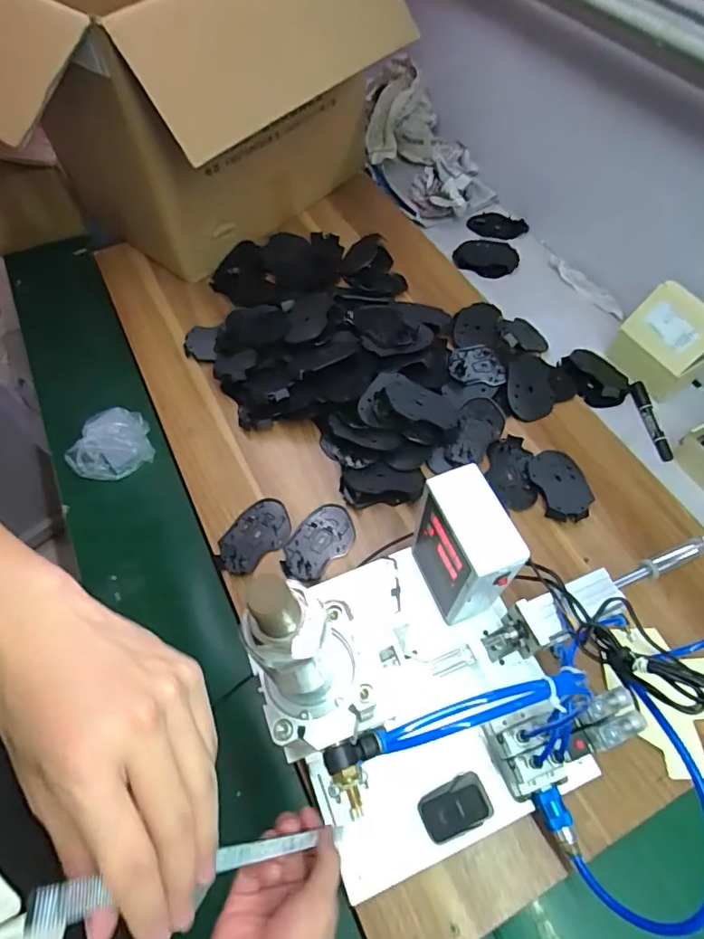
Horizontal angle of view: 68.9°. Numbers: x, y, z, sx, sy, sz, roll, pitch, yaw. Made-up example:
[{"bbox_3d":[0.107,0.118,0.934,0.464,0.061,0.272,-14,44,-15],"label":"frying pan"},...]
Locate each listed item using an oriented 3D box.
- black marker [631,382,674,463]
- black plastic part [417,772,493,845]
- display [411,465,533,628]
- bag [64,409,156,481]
[{"bbox_3d":[0.468,-0.075,0.804,0.022,0.014,0.144,-4,60,1],"label":"black marker"},{"bbox_3d":[0.103,0.330,0.498,0.069,0.035,0.042,-24,62,-10],"label":"black plastic part"},{"bbox_3d":[0.117,0.086,0.558,0.068,0.176,0.107,-21,61,-9],"label":"display"},{"bbox_3d":[-0.364,-0.050,0.786,0.117,0.040,0.125,0,60,3],"label":"bag"}]

